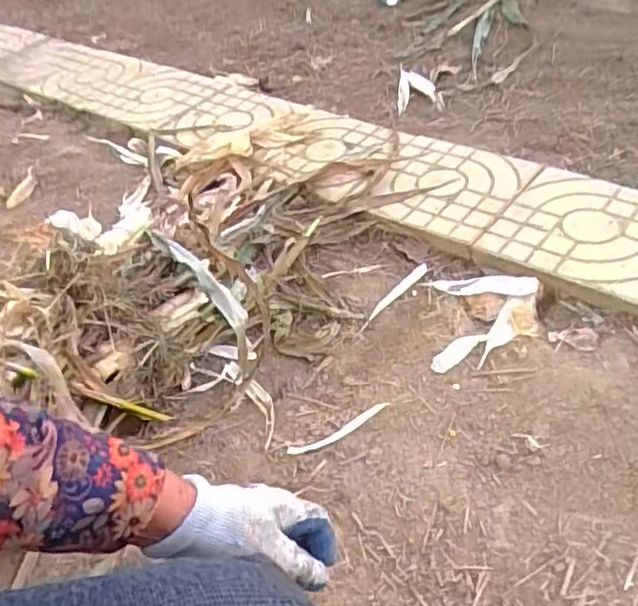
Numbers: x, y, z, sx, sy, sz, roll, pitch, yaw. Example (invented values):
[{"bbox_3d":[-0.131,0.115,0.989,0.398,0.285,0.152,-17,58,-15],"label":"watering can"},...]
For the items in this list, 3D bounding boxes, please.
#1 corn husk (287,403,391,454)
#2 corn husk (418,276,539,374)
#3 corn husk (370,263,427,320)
[{"bbox_3d":[0.031,0.173,0.875,0.155,0.007,0.021,-23,44,-17],"label":"corn husk"},{"bbox_3d":[0.265,0.022,1.021,0.180,0.021,0.198,-3,41,5],"label":"corn husk"},{"bbox_3d":[0.132,-0.019,1.089,0.020,0.009,0.166,28,52,33],"label":"corn husk"}]

